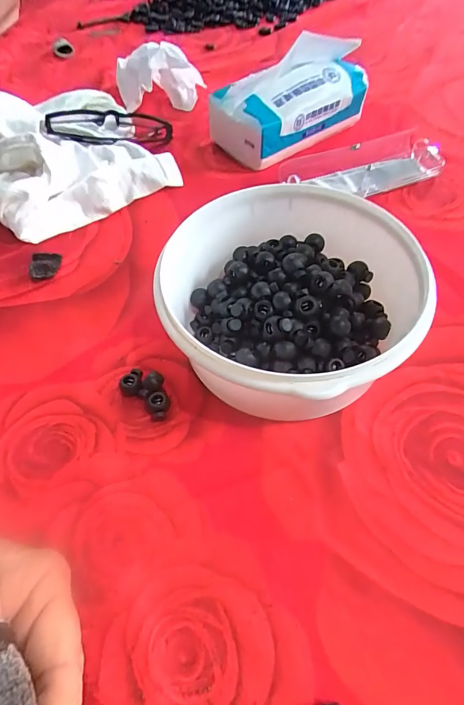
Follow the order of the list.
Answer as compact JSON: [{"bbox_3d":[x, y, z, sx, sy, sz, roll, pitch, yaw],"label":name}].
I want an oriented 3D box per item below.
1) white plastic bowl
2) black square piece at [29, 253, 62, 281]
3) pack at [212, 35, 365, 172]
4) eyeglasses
[{"bbox_3d":[0.036,-0.031,0.259,0.159,0.075,0.160,-1,57,2],"label":"white plastic bowl"},{"bbox_3d":[-0.163,-0.075,0.333,0.025,0.009,0.028,-10,57,-4],"label":"black square piece"},{"bbox_3d":[0.062,-0.280,0.415,0.163,0.082,0.088,-34,62,-18],"label":"pack"},{"bbox_3d":[-0.130,-0.244,0.416,0.131,0.033,0.034,-13,56,-25],"label":"eyeglasses"}]

